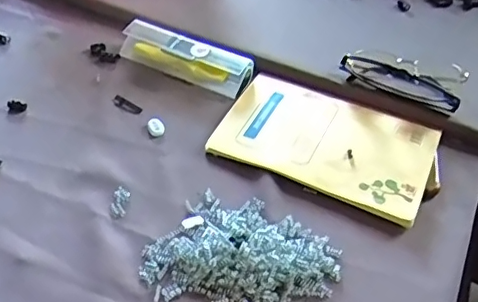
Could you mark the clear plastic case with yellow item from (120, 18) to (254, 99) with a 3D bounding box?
[{"bbox_3d":[-0.061,-0.109,0.633,0.151,0.032,0.039,23,47,19],"label":"clear plastic case with yellow item"}]

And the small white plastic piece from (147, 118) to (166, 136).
[{"bbox_3d":[-0.084,-0.025,0.565,0.018,0.009,0.021,-6,45,-11],"label":"small white plastic piece"}]

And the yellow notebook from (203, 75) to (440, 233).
[{"bbox_3d":[0.086,-0.013,0.559,0.206,0.018,0.134,20,46,16],"label":"yellow notebook"}]

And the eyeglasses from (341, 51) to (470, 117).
[{"bbox_3d":[0.181,-0.081,0.617,0.127,0.032,0.058,23,47,18],"label":"eyeglasses"}]

